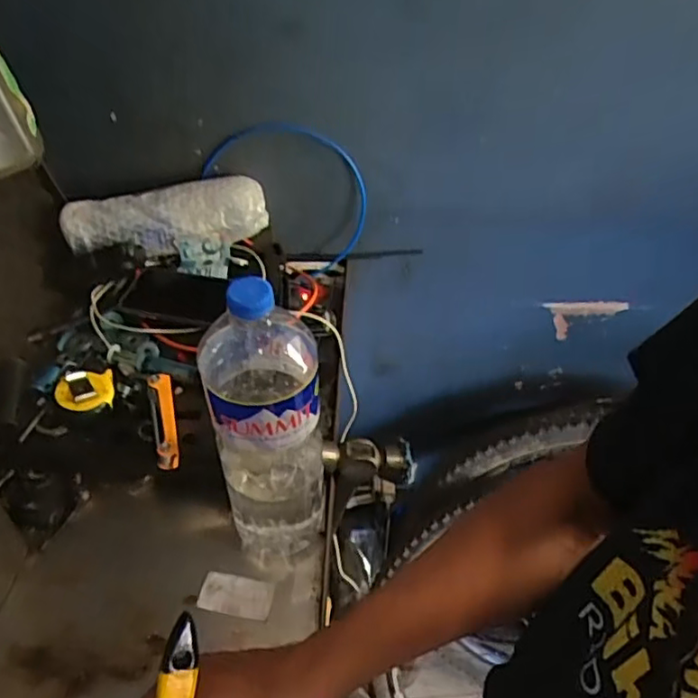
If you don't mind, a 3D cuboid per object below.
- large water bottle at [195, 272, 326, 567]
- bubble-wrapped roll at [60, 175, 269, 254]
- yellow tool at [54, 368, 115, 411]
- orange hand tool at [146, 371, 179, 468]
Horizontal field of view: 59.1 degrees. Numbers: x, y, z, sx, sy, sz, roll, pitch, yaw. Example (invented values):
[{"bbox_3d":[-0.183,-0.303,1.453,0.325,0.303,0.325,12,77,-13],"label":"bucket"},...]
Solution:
[{"bbox_3d":[-0.066,0.071,0.517,0.089,0.308,0.086,-5,46,-7],"label":"large water bottle"},{"bbox_3d":[-0.231,-0.167,0.791,0.250,0.070,0.066,-7,46,-9],"label":"bubble-wrapped roll"},{"bbox_3d":[-0.280,0.044,0.653,0.054,0.017,0.048,-10,47,-11],"label":"yellow tool"},{"bbox_3d":[-0.190,0.071,0.634,0.024,0.019,0.112,-12,47,-13],"label":"orange hand tool"}]

